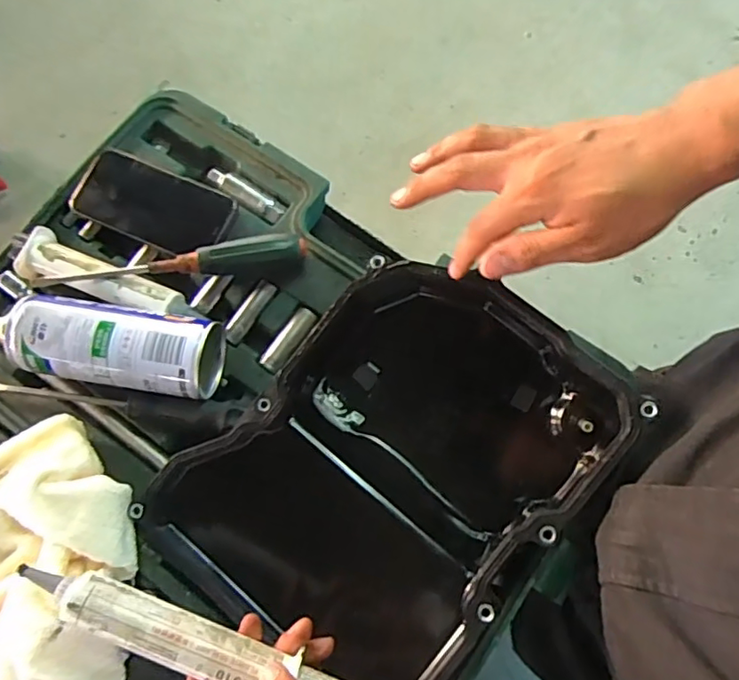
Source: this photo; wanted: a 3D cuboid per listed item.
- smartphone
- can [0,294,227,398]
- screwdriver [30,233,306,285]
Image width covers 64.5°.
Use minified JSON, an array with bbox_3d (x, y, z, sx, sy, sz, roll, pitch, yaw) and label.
[{"bbox_3d":[-0.200,-0.126,0.539,0.149,0.011,0.070,20,80,7],"label":"smartphone"},{"bbox_3d":[-0.215,0.004,0.483,0.182,0.057,0.063,9,76,3],"label":"can"},{"bbox_3d":[-0.172,-0.069,0.512,0.230,0.028,0.028,-6,75,-1],"label":"screwdriver"}]

